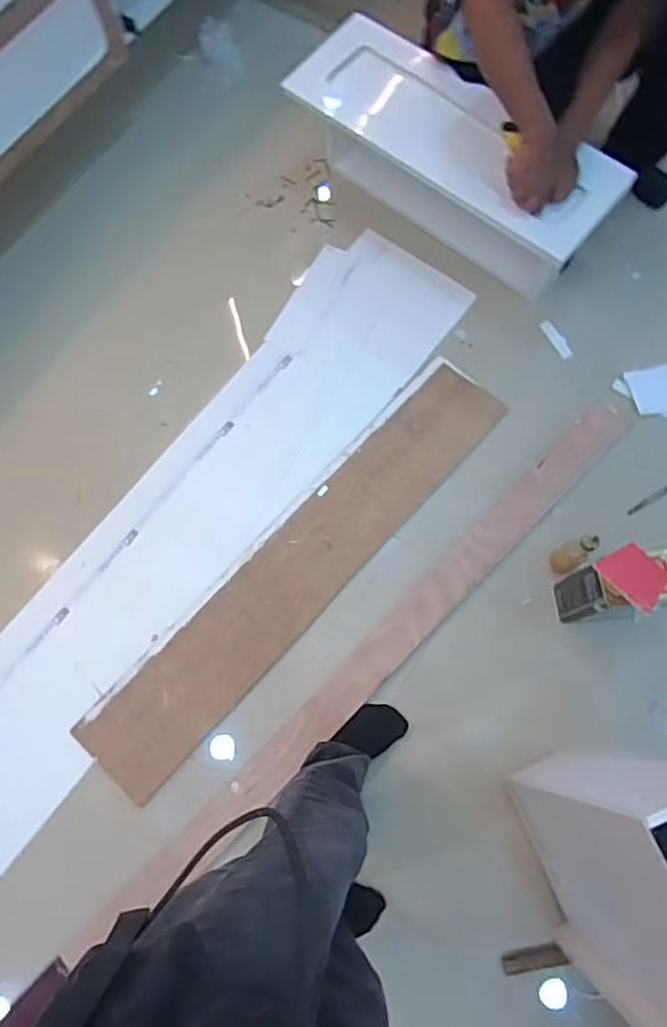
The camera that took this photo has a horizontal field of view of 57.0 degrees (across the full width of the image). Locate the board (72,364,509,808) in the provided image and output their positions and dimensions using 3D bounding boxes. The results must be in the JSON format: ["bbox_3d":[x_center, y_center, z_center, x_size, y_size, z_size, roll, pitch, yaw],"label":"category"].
[{"bbox_3d":[-0.056,0.109,1.307,0.196,0.013,1.112,42,78,13],"label":"board"}]

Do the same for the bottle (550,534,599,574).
[{"bbox_3d":[0.466,0.073,1.193,0.043,0.180,0.057,25,75,9],"label":"bottle"}]

